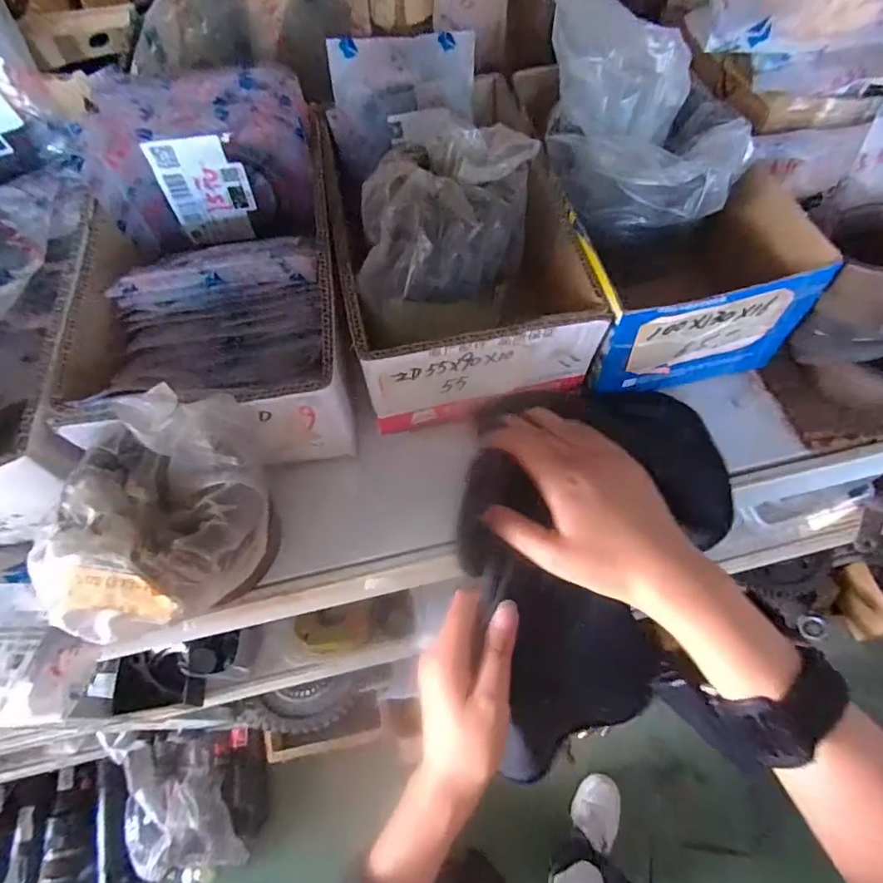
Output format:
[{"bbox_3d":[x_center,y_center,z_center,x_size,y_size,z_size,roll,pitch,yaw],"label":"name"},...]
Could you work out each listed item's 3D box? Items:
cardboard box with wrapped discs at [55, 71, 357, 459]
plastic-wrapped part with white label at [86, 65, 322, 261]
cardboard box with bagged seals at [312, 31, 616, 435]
[{"bbox_3d":[-0.149,-0.120,0.346,0.156,0.117,0.252,-9,62,-4],"label":"cardboard box with wrapped discs"},{"bbox_3d":[-0.169,-0.207,0.391,0.148,0.095,0.081,-10,62,-4],"label":"plastic-wrapped part with white label"},{"bbox_3d":[0.002,-0.167,0.365,0.151,0.108,0.264,-11,62,-4],"label":"cardboard box with bagged seals"}]

